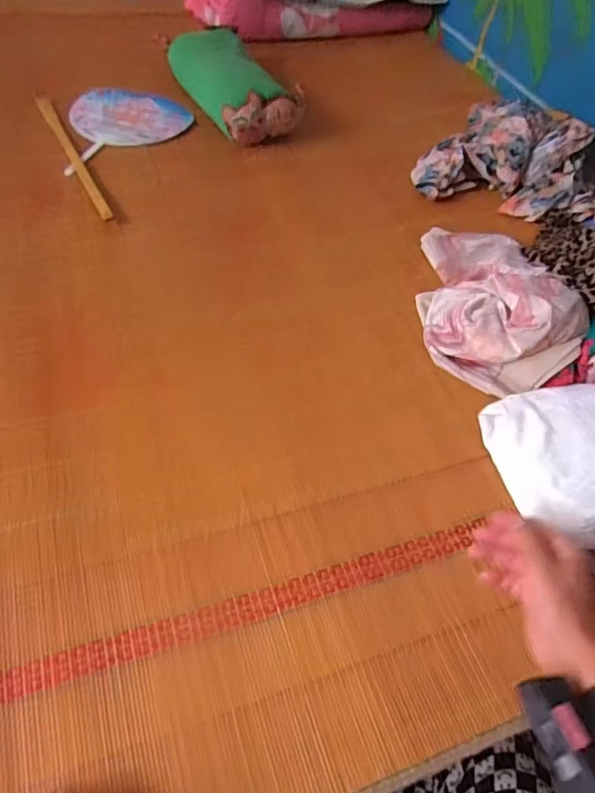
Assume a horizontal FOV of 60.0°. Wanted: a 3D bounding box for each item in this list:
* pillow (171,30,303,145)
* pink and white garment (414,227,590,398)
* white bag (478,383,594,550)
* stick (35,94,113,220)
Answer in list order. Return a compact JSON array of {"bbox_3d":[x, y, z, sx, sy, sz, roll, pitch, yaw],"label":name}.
[{"bbox_3d":[-0.137,-0.641,1.038,0.157,0.085,0.374,-22,58,-18],"label":"pillow"},{"bbox_3d":[0.261,-0.152,0.714,0.199,0.081,0.323,-8,56,-13],"label":"pink and white garment"},{"bbox_3d":[0.341,0.062,0.572,0.200,0.071,0.185,-11,55,-11],"label":"white bag"},{"bbox_3d":[-0.400,-0.434,0.906,0.022,0.017,0.432,-22,58,-18],"label":"stick"}]

